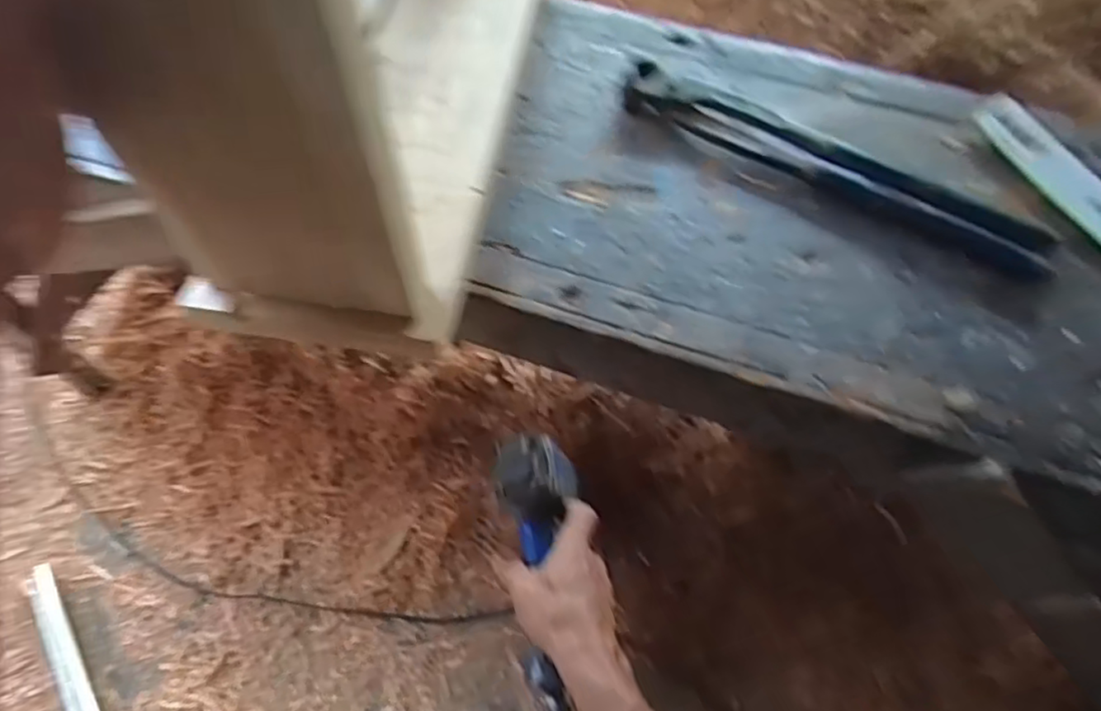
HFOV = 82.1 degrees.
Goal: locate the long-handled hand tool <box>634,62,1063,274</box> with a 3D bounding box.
[{"bbox_3d":[0.153,-0.109,0.353,0.241,0.017,0.033,29,64,16],"label":"long-handled hand tool"}]

